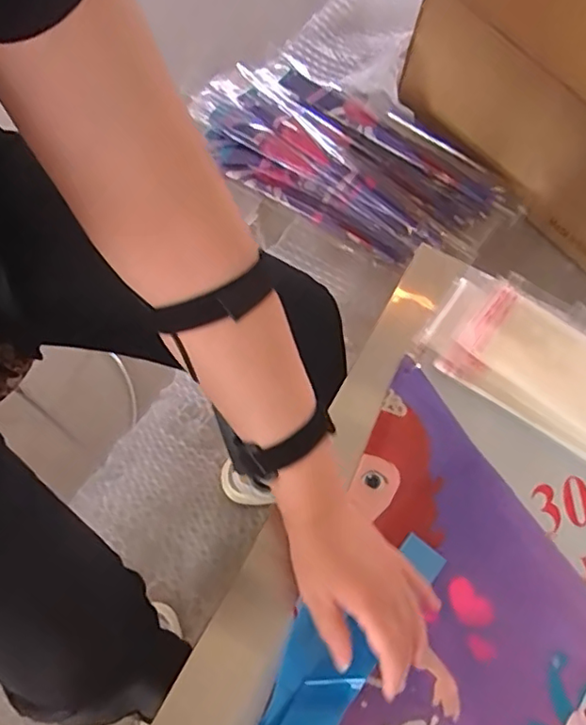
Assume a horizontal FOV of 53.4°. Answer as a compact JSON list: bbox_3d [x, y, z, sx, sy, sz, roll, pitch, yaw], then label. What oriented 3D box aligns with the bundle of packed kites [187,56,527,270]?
[{"bbox_3d":[0.118,-0.414,1.203,0.666,0.076,0.314,28,69,11],"label":"bundle of packed kites"}]

